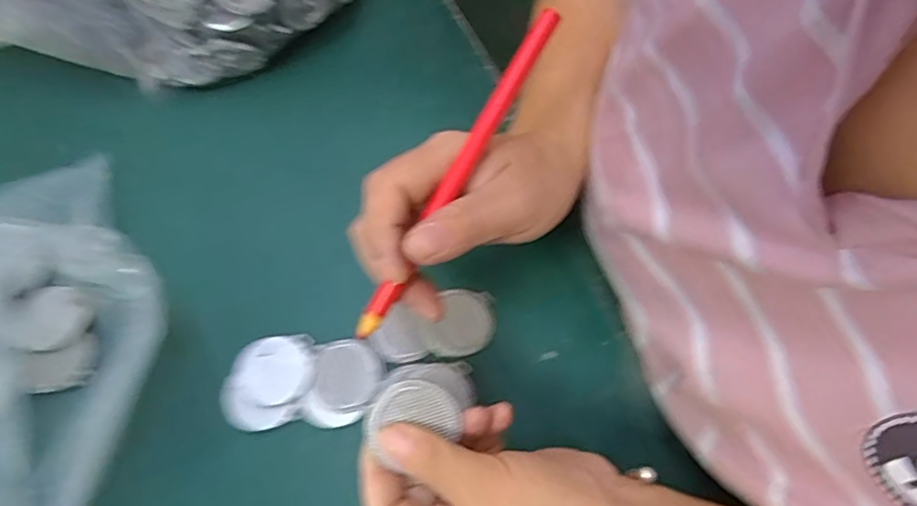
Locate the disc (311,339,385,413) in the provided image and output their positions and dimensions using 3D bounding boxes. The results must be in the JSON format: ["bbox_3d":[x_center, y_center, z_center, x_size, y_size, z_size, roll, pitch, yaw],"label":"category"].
[{"bbox_3d":[-0.065,0.071,0.334,0.039,0.004,0.040,0,71,0],"label":"disc"}]

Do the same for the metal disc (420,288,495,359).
[{"bbox_3d":[-0.001,0.042,0.344,0.044,0.006,0.039,1,71,1],"label":"metal disc"}]

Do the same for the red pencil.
[{"bbox_3d":[-0.002,-0.031,0.245,0.009,0.008,0.155,32,94,10],"label":"red pencil"}]

